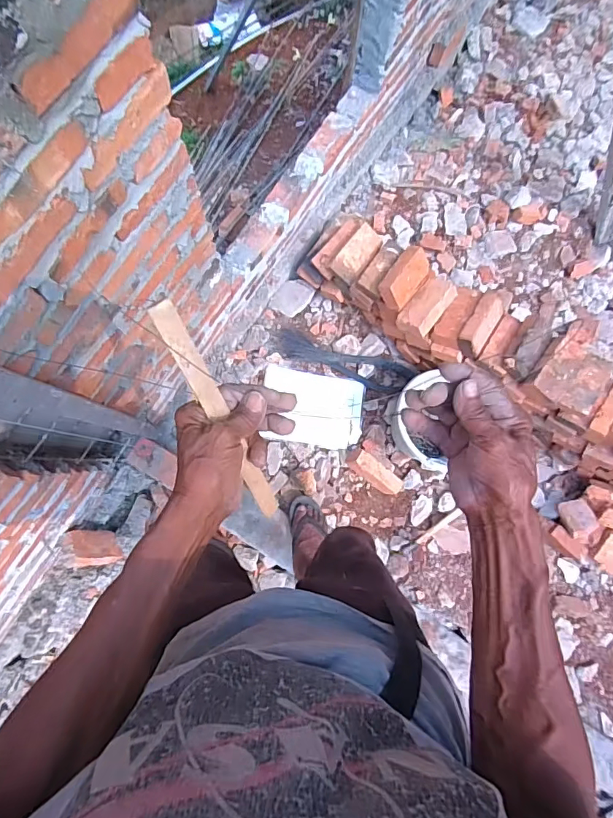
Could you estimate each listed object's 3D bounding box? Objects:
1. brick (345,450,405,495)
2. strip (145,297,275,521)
[{"bbox_3d":[0.211,0.190,1.382,0.183,0.069,0.073,37,84,-5],"label":"brick"},{"bbox_3d":[-0.073,0.012,0.411,0.008,0.234,0.021,17,50,44],"label":"strip"}]

